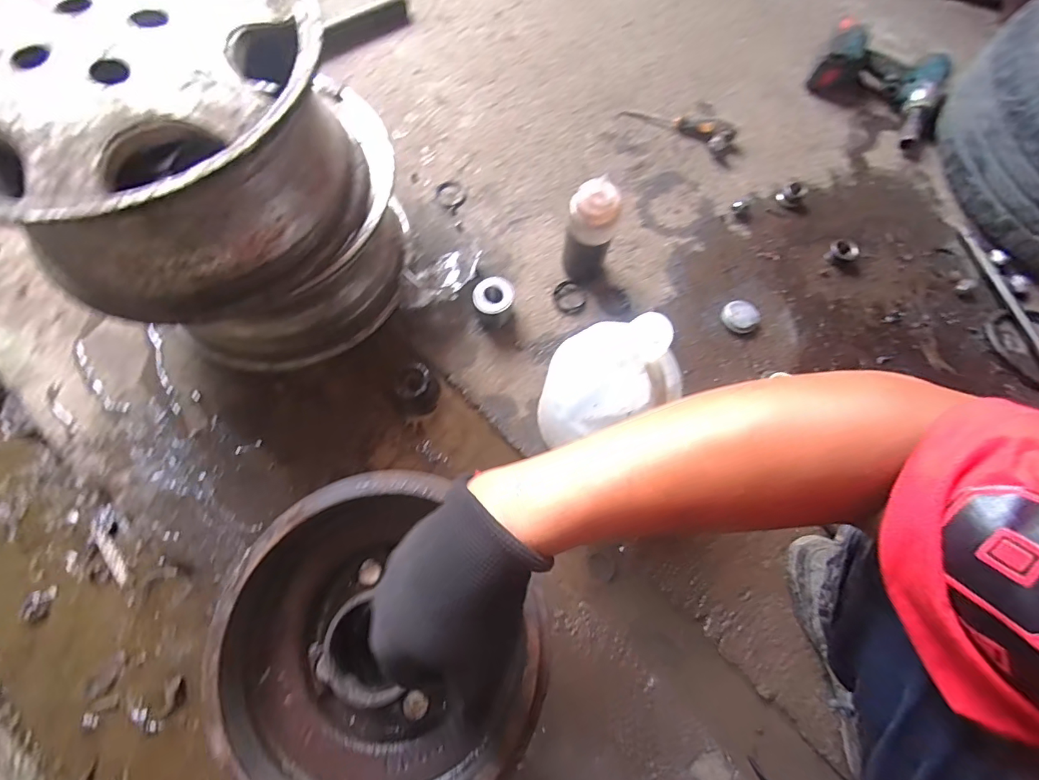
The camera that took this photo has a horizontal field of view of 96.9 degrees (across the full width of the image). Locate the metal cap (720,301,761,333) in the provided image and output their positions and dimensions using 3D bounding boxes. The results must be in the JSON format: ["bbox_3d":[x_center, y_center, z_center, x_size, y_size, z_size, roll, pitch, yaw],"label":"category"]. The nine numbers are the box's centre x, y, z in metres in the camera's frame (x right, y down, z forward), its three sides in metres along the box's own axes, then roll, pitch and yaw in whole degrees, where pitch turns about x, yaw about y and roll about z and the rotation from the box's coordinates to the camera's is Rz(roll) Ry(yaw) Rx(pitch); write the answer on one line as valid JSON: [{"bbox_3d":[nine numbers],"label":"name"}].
[{"bbox_3d":[0.345,-0.115,0.716,0.058,0.012,0.053,1,70,-3],"label":"metal cap"}]

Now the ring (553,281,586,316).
[{"bbox_3d":[0.079,-0.145,0.720,0.048,0.005,0.055,-12,71,-7],"label":"ring"}]

